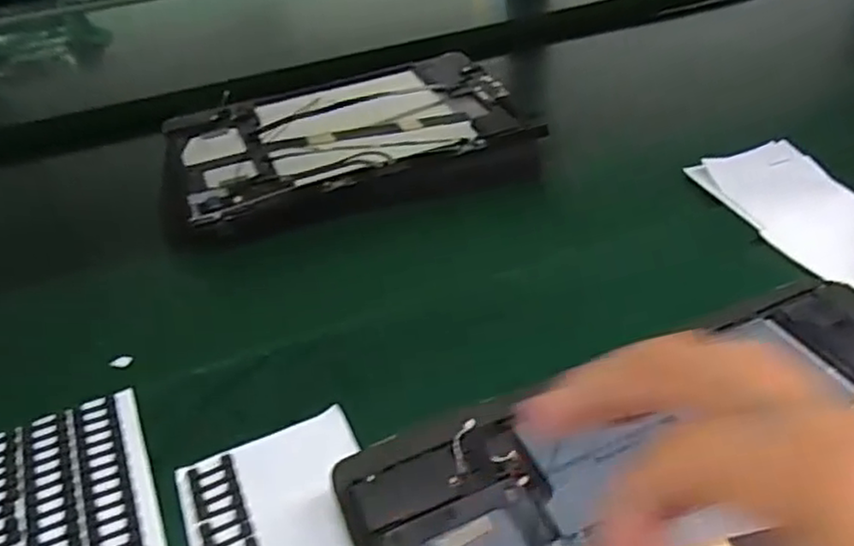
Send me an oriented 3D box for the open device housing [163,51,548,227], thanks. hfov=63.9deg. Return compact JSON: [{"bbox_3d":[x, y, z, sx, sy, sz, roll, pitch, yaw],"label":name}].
[{"bbox_3d":[-0.055,-0.101,0.480,0.235,0.020,0.145,-16,42,-14],"label":"open device housing"}]

